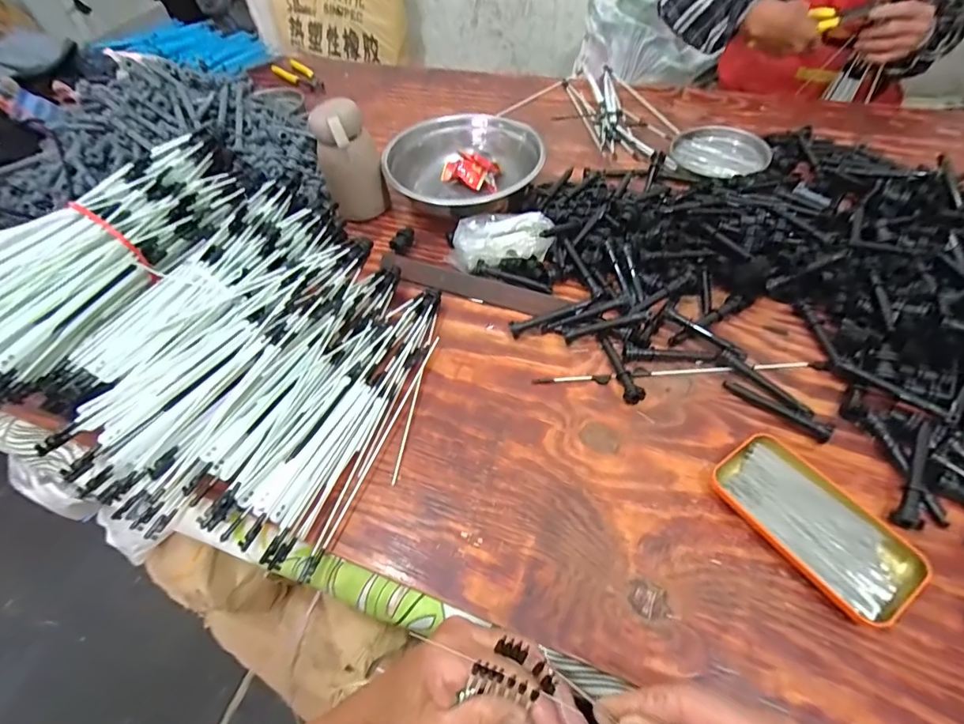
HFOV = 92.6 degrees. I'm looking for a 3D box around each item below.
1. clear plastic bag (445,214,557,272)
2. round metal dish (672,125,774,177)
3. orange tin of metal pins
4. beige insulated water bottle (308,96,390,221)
[{"bbox_3d":[0.022,-0.146,0.570,0.127,0.042,0.073,4,53,8],"label":"clear plastic bag"},{"bbox_3d":[0.350,-0.311,0.677,0.116,0.016,0.136,-40,60,-22],"label":"round metal dish"},{"bbox_3d":[0.261,0.124,0.364,0.077,0.021,0.142,-33,56,-18],"label":"orange tin of metal pins"},{"bbox_3d":[-0.176,-0.264,0.619,0.062,0.147,0.075,31,61,26],"label":"beige insulated water bottle"}]

